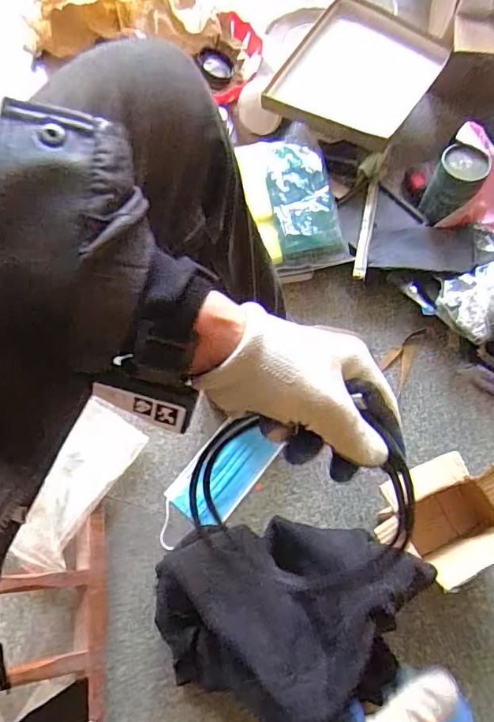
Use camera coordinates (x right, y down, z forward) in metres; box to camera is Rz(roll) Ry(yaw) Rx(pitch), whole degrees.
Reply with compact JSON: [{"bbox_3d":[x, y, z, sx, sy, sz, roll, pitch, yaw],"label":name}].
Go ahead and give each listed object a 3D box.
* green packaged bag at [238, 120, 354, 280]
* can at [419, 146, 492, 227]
[{"bbox_3d":[0.068,-0.256,0.772,0.138,0.041,0.235,-14,70,-6],"label":"green packaged bag"},{"bbox_3d":[0.313,-0.265,0.750,0.068,0.093,0.071,0,69,-1],"label":"can"}]

